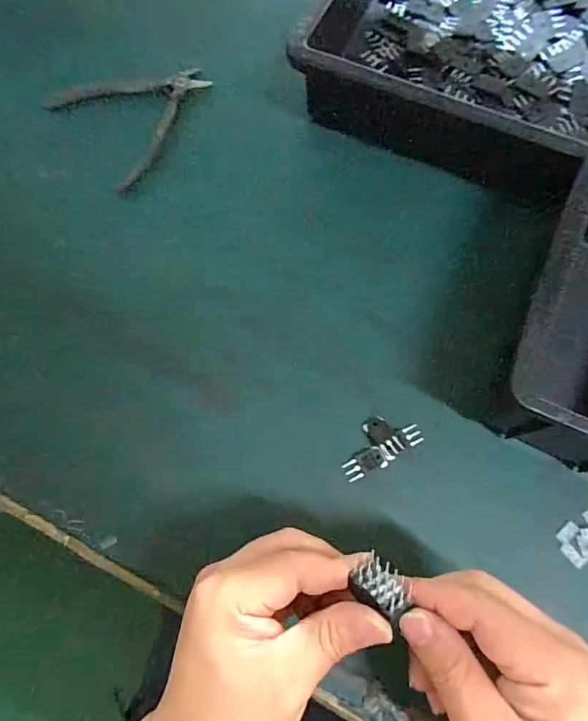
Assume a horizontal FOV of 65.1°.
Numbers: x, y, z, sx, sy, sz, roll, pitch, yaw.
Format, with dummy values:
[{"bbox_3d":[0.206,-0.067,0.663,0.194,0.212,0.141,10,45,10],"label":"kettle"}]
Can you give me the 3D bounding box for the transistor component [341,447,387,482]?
[{"bbox_3d":[0.050,0.073,0.327,0.030,0.005,0.016,-22,74,-9],"label":"transistor component"}]

